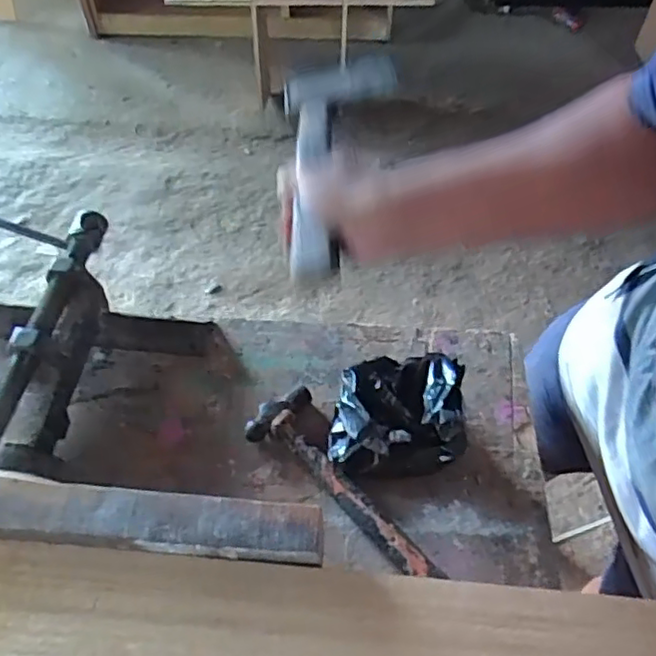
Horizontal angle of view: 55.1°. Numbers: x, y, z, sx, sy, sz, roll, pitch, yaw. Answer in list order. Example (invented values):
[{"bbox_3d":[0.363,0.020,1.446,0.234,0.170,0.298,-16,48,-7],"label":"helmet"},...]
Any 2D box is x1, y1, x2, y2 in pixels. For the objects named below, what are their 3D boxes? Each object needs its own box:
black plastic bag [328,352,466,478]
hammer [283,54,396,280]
[{"bbox_3d":[0.061,0.087,0.586,0.112,0.111,0.091,-5,49,-1],"label":"black plastic bag"},{"bbox_3d":[0.014,-0.178,0.623,0.115,0.052,0.303,1,53,-1],"label":"hammer"}]

